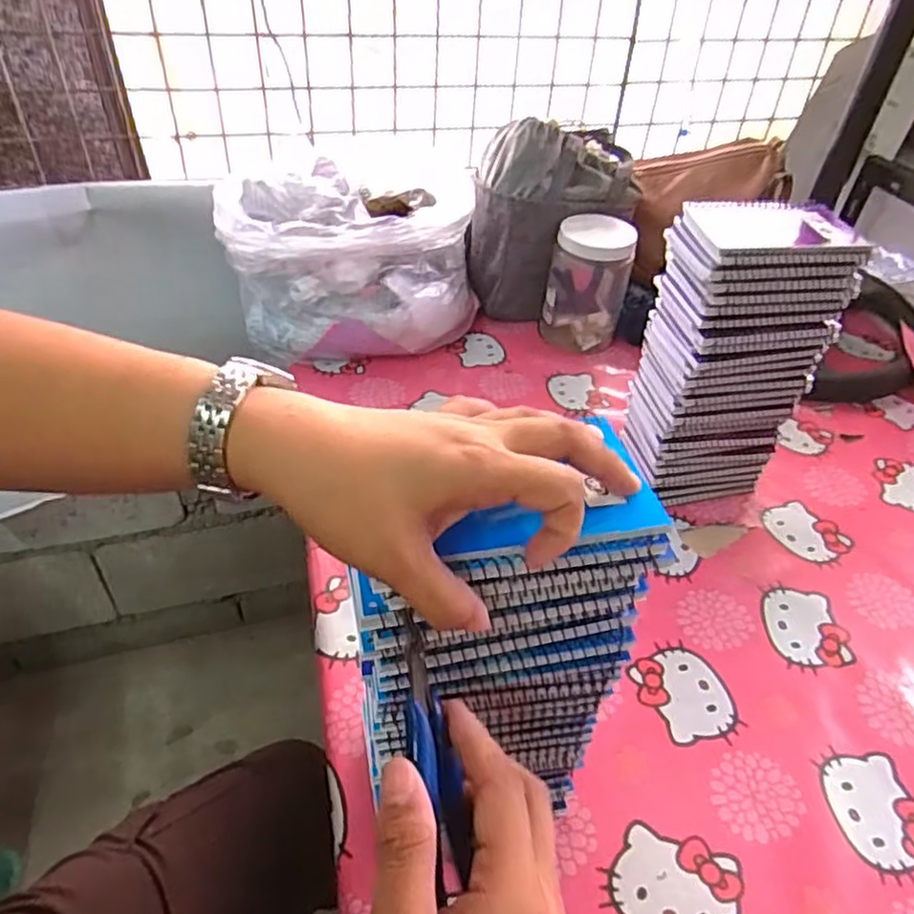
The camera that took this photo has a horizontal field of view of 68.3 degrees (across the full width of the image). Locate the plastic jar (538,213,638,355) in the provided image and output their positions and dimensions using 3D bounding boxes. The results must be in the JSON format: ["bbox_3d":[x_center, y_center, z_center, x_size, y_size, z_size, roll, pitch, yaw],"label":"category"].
[{"bbox_3d":[0.173,-0.231,0.898,0.104,0.154,0.083,11,43,8],"label":"plastic jar"}]

